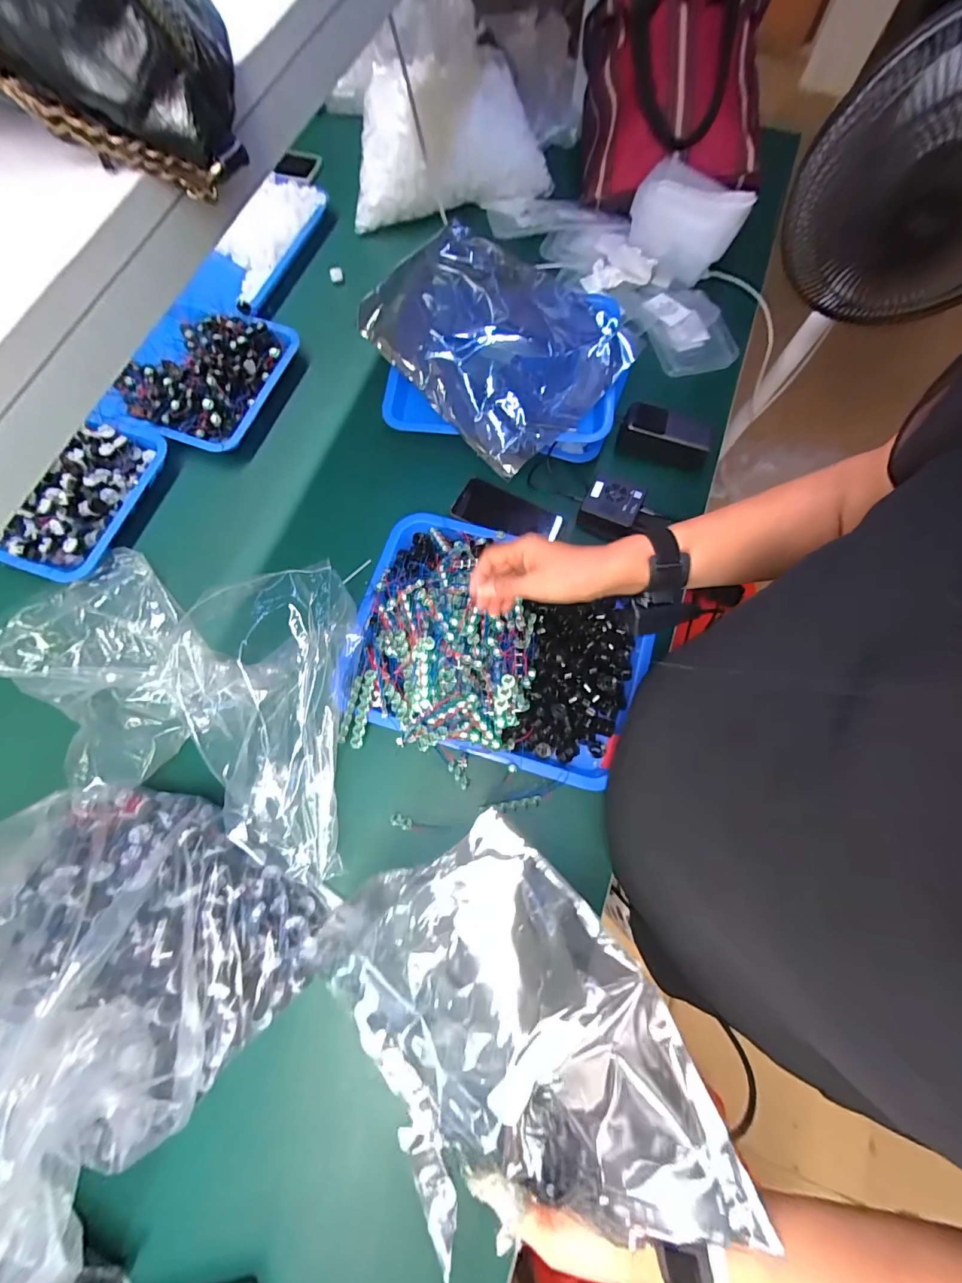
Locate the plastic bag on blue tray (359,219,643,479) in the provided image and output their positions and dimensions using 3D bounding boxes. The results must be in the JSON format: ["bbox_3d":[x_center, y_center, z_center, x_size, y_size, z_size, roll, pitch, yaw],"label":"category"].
[{"bbox_3d":[0.020,-0.441,0.624,0.268,0.081,0.346,-42,78,-11],"label":"plastic bag on blue tray"}]

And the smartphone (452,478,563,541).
[{"bbox_3d":[0.041,-0.194,0.675,0.159,0.060,0.010,21,32,-6],"label":"smartphone"}]

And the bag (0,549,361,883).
[{"bbox_3d":[-0.386,0.061,0.530,0.493,0.123,0.356,8,74,2],"label":"bag"}]

